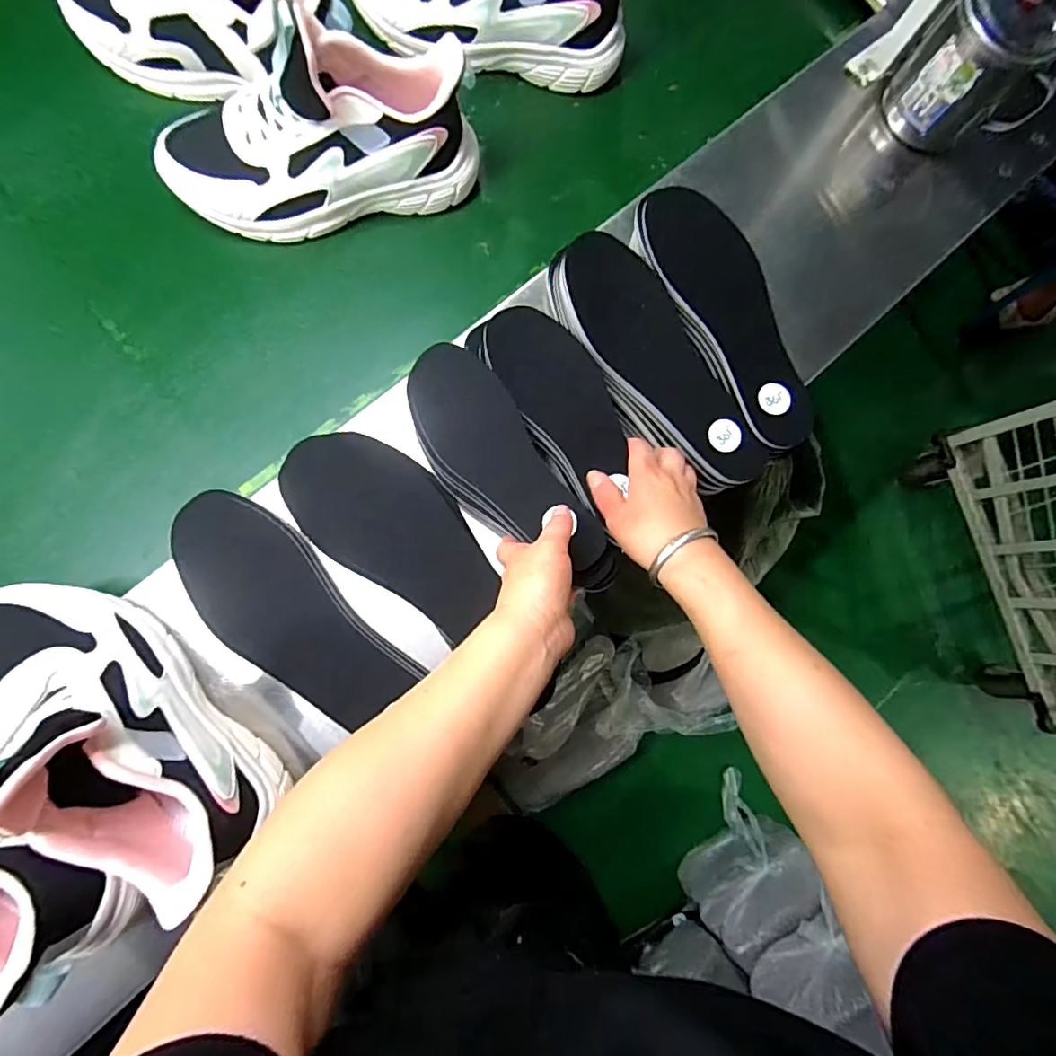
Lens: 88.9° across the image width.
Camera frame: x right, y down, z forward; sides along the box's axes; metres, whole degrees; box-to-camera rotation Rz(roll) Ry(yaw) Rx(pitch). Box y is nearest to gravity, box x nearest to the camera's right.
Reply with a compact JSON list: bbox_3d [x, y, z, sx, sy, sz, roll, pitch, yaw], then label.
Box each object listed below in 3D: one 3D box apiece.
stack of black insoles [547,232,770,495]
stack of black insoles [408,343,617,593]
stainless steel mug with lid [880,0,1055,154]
[{"bbox_3d":[0.098,-0.136,0.448,0.086,0.034,0.243,-28,88,-8],"label":"stack of black insoles"},{"bbox_3d":[-0.016,-0.040,0.430,0.079,0.022,0.227,-40,90,-9],"label":"stack of black insoles"},{"bbox_3d":[0.423,-0.428,0.490,0.122,0.113,0.123,-43,90,-9],"label":"stainless steel mug with lid"}]

